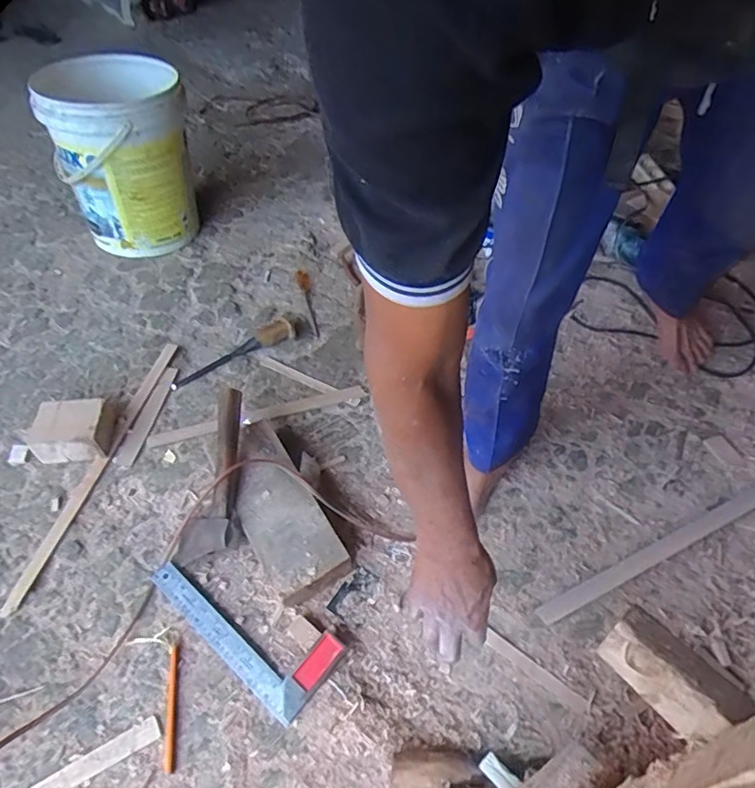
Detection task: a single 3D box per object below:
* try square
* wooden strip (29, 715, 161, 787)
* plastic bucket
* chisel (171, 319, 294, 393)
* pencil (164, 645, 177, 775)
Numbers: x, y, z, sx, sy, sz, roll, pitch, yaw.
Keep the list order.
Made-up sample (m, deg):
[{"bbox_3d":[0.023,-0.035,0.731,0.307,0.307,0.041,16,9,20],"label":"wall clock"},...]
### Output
[{"bbox_3d":[-0.202,0.328,0.811,0.301,0.025,0.118,30,56,23],"label":"try square"},{"bbox_3d":[-0.370,0.472,0.698,0.180,0.008,0.027,-25,54,-20],"label":"wooden strip"},{"bbox_3d":[-0.614,-0.577,1.358,0.321,0.387,0.329,-16,52,-13],"label":"plastic bucket"},{"bbox_3d":[-0.308,-0.096,1.158,0.279,0.044,0.060,-26,55,-20],"label":"chisel"},{"bbox_3d":[-0.280,0.421,0.745,0.012,0.004,0.154,-9,51,-8],"label":"pencil"}]

